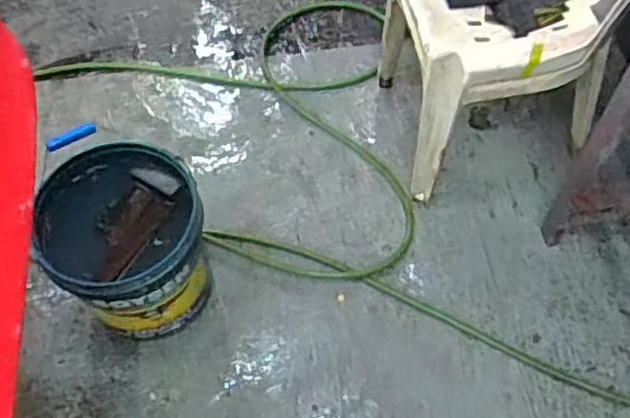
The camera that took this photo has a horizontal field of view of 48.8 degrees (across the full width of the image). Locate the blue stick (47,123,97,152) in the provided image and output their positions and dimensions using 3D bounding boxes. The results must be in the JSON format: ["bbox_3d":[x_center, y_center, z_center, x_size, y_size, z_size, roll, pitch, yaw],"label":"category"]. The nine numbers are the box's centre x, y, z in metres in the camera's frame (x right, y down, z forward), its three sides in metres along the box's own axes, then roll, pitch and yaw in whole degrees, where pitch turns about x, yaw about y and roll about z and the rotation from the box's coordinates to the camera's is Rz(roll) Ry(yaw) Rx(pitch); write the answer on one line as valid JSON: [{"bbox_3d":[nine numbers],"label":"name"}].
[{"bbox_3d":[-0.457,-0.138,1.304,0.022,0.023,0.101,38,51,24],"label":"blue stick"}]

